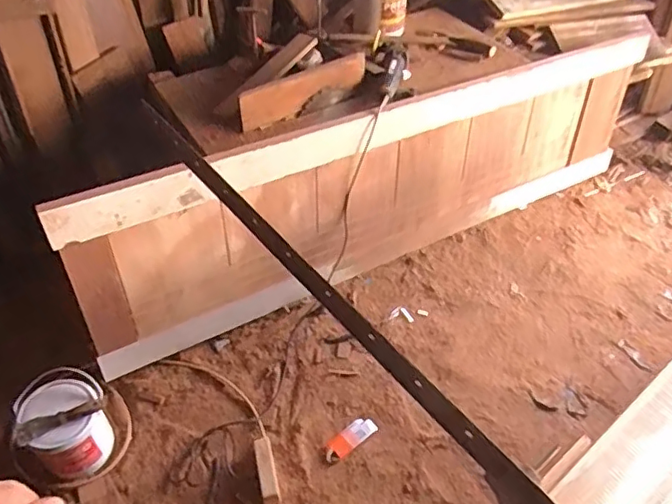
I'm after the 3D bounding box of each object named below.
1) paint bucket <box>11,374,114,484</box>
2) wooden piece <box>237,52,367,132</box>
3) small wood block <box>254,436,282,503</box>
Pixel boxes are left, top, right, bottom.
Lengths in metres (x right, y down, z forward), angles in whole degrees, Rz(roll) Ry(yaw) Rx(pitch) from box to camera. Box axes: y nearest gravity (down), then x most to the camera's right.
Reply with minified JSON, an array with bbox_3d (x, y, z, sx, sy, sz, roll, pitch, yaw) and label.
[{"bbox_3d":[-0.649,0.411,1.381,0.191,0.193,0.195,-29,58,-28],"label":"paint bucket"},{"bbox_3d":[-0.087,-0.451,1.605,0.414,0.097,0.033,-29,32,-24],"label":"wooden piece"},{"bbox_3d":[-0.169,0.541,1.419,0.043,0.024,0.173,-7,50,-13],"label":"small wood block"}]

